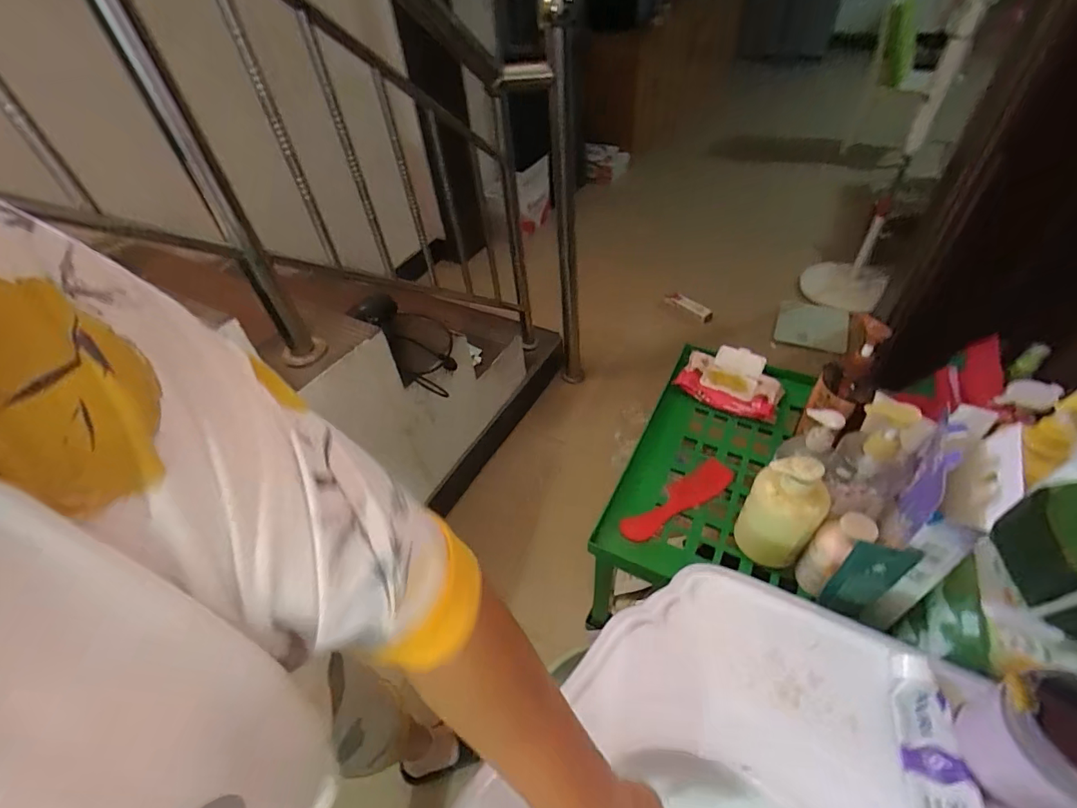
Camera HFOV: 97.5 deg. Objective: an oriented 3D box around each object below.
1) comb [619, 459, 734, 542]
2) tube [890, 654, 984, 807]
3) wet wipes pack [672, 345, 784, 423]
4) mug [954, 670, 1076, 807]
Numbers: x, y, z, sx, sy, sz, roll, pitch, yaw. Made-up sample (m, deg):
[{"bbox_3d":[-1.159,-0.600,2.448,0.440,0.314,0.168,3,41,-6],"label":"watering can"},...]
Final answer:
[{"bbox_3d":[0.216,0.151,0.740,0.203,0.020,0.051,-25,49,-17],"label":"comb"},{"bbox_3d":[0.348,0.312,0.411,0.053,0.023,0.165,4,47,10],"label":"tube"},{"bbox_3d":[0.367,-0.050,0.887,0.180,0.039,0.151,28,55,29],"label":"wet wipes pack"},{"bbox_3d":[0.394,0.265,0.366,0.082,0.108,0.073,-28,50,-19],"label":"mug"}]

